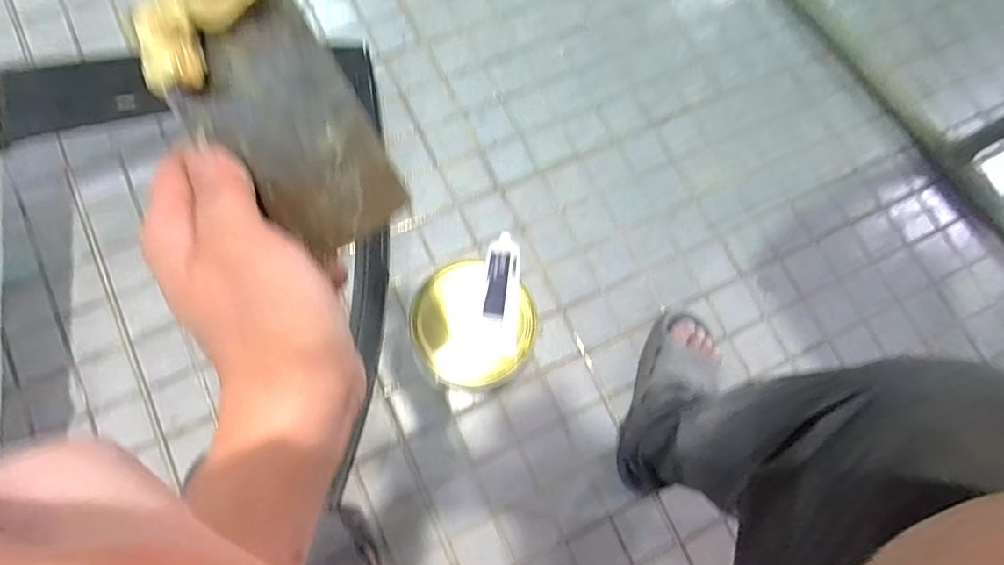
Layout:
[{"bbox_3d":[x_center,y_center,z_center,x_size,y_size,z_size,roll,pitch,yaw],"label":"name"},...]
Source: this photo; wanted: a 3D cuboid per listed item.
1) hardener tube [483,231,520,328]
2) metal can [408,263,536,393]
[{"bbox_3d":[0.001,-0.005,0.598,0.039,0.021,0.107,5,77,-2],"label":"hardener tube"},{"bbox_3d":[-0.039,0.070,0.683,0.137,0.179,0.145,1,77,-3],"label":"metal can"}]

